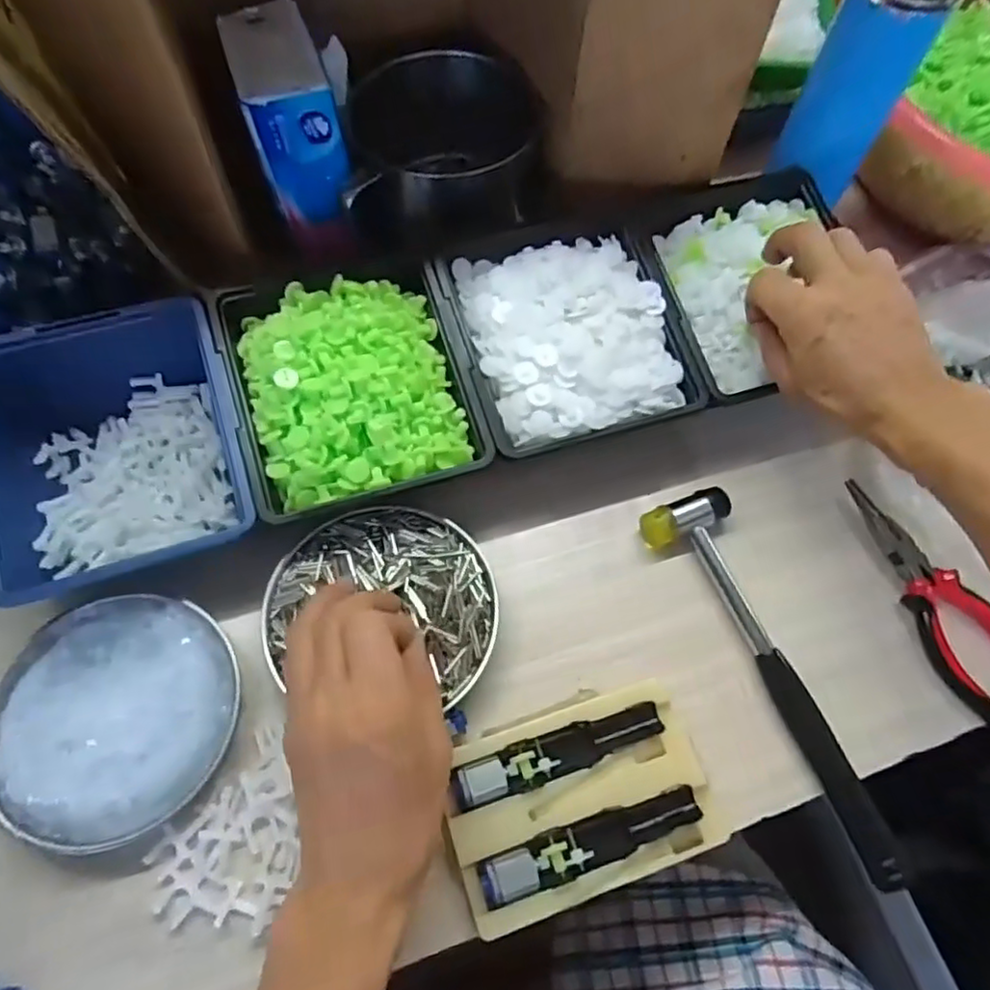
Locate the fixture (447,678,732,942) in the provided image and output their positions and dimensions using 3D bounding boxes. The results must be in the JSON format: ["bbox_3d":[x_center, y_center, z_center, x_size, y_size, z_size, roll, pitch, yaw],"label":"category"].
[{"bbox_3d":[0.045,0.162,0.355,0.136,0.020,0.089,-16,66,-11],"label":"fixture"}]

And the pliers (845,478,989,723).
[{"bbox_3d":[0.272,0.061,0.418,0.052,0.014,0.154,-27,68,-16],"label":"pliers"}]

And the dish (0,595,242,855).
[{"bbox_3d":[-0.210,0.120,0.365,0.128,0.033,0.126,1,63,-3],"label":"dish"}]

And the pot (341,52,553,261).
[{"bbox_3d":[-0.043,-0.257,0.504,0.156,0.076,0.115,-15,65,-11],"label":"pot"}]

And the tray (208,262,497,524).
[{"bbox_3d":[-0.091,-0.070,0.422,0.143,0.057,0.157,-16,66,-11],"label":"tray"}]

